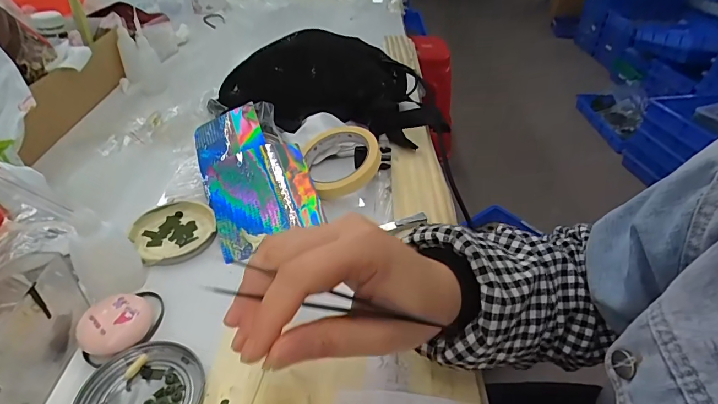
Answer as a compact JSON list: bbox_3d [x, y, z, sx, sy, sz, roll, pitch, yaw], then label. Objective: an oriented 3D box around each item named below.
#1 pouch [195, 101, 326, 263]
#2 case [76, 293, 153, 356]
[{"bbox_3d":[-0.109,-0.031,0.429,0.103,0.033,0.188,-17,61,-14],"label":"pouch"},{"bbox_3d":[-0.182,0.092,0.305,0.048,0.021,0.038,-18,43,-23],"label":"case"}]

